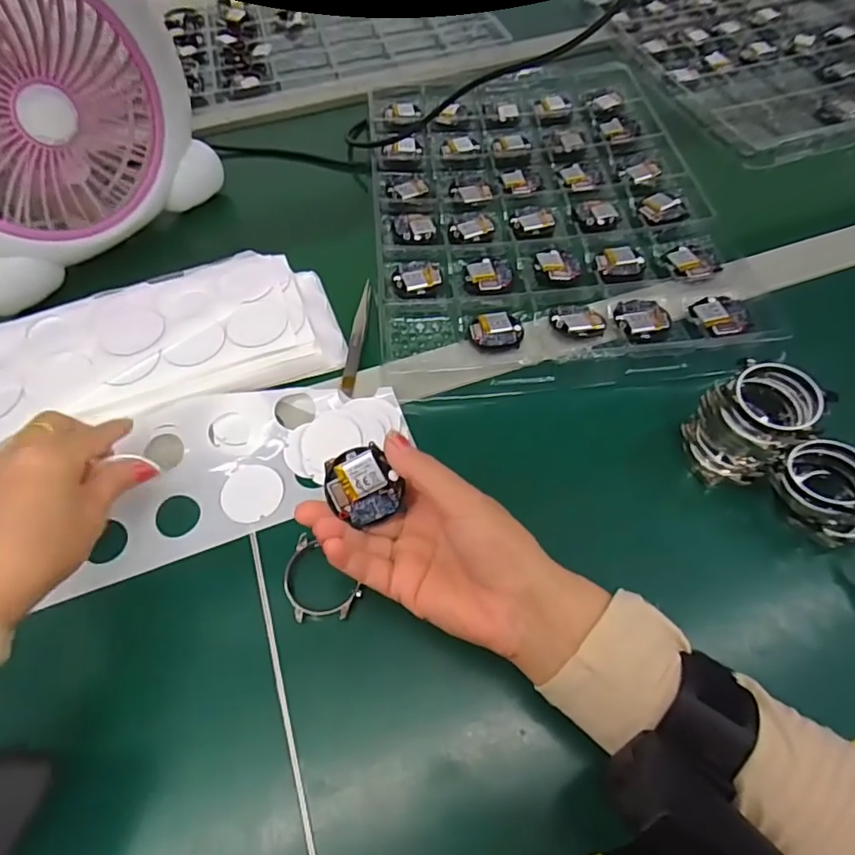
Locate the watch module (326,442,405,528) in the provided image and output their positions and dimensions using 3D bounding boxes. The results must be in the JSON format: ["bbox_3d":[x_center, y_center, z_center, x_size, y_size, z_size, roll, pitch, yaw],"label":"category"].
[{"bbox_3d":[-0.036,0.032,0.304,0.038,0.006,0.039,-21,98,4],"label":"watch module"}]

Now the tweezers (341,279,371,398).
[{"bbox_3d":[-0.056,-0.074,0.449,0.011,0.005,0.115,4,57,5],"label":"tweezers"}]

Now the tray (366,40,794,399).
[{"bbox_3d":[0.103,-0.227,0.533,0.300,0.034,0.450,-5,56,0],"label":"tray"}]

